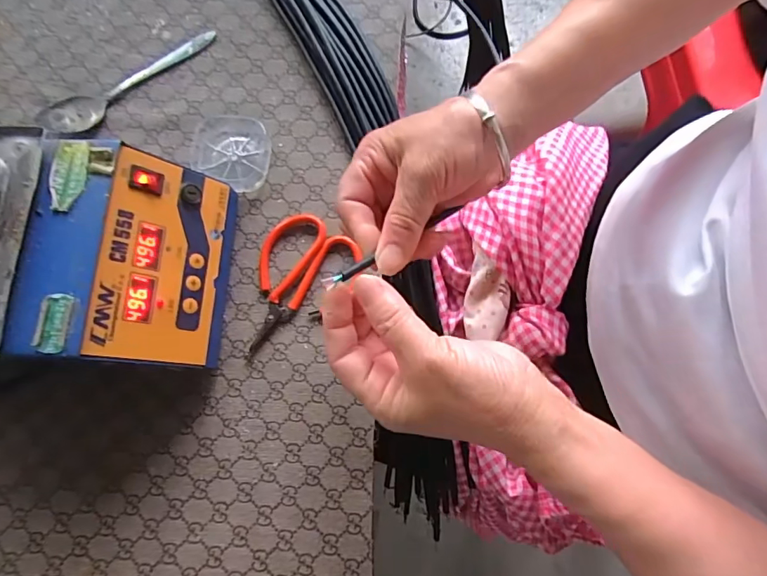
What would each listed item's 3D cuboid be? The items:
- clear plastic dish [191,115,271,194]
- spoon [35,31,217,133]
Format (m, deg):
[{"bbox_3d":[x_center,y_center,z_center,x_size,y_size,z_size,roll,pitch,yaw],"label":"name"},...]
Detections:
[{"bbox_3d":[-0.125,-0.111,0.381,0.064,0.006,0.064,0,78,-1],"label":"clear plastic dish"},{"bbox_3d":[-0.212,-0.174,0.393,0.157,0.011,0.033,-33,80,-7],"label":"spoon"}]

